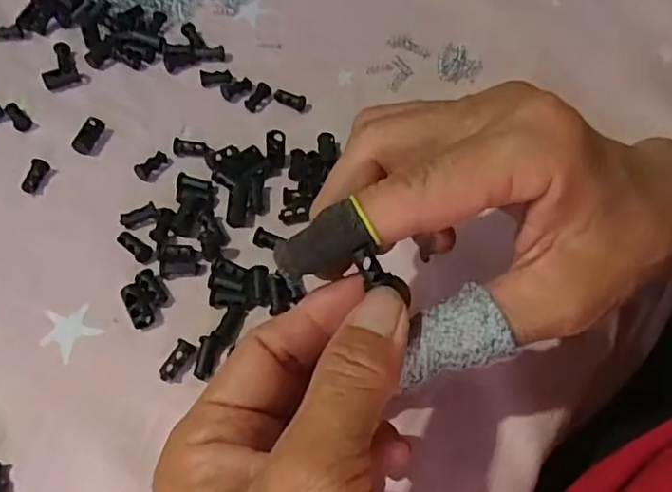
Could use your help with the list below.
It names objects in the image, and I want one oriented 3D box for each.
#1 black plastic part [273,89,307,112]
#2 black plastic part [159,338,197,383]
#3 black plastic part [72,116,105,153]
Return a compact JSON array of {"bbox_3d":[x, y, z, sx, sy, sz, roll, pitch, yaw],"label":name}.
[{"bbox_3d":[-0.025,-0.079,0.317,0.018,0.007,0.007,21,60,10],"label":"black plastic part"},{"bbox_3d":[-0.063,0.046,0.238,0.007,0.004,0.017,22,60,10],"label":"black plastic part"},{"bbox_3d":[-0.124,-0.055,0.298,0.009,0.009,0.018,15,59,7],"label":"black plastic part"}]

